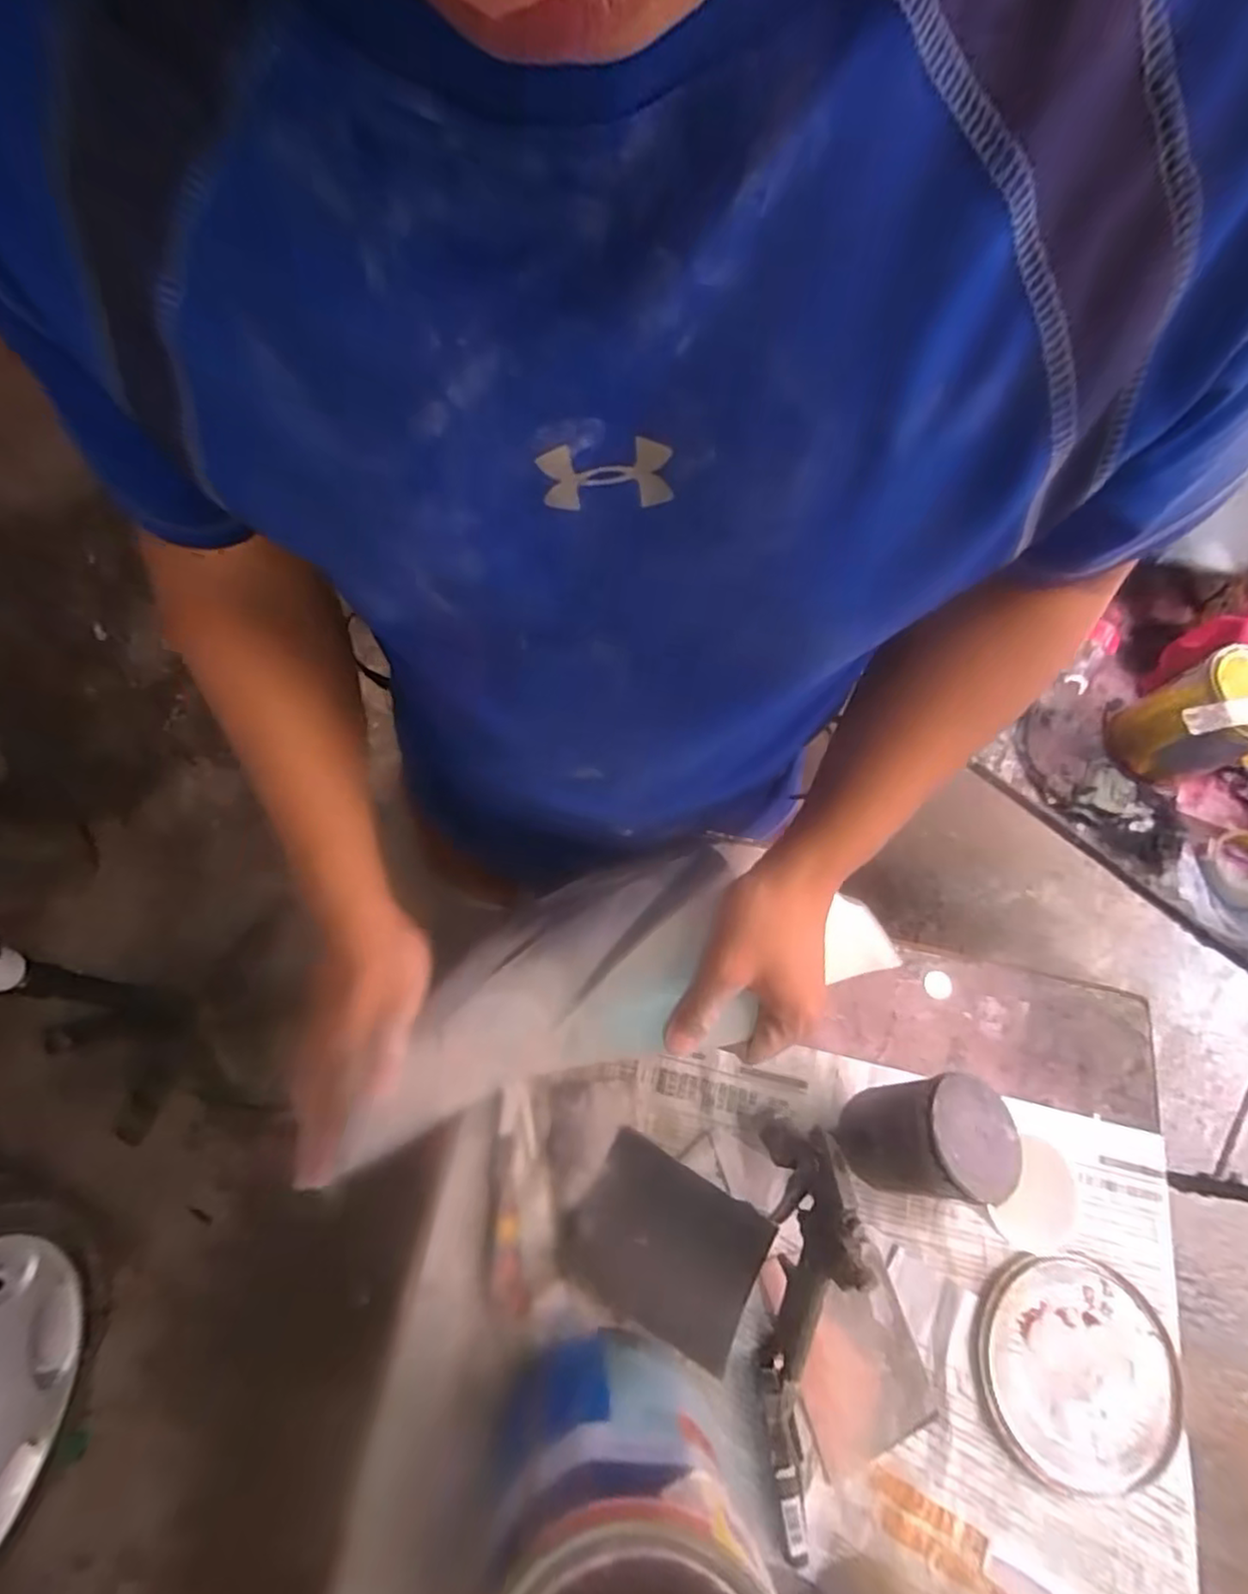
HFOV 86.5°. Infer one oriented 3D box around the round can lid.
[{"bbox_3d":[0.351,0.445,0.516,0.150,0.007,0.148,0,70,0],"label":"round can lid"}]

